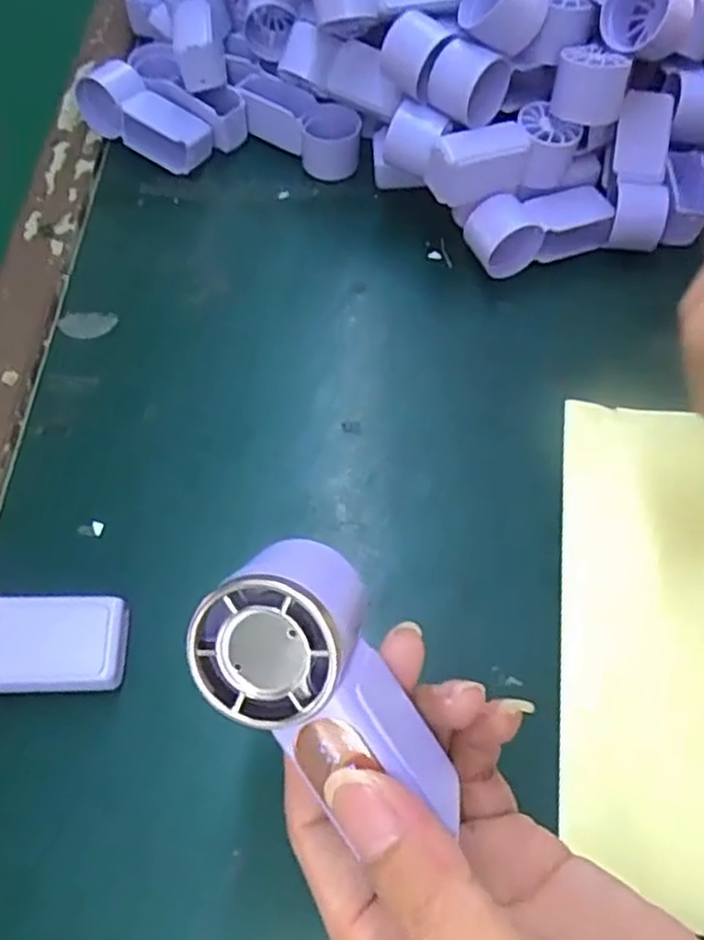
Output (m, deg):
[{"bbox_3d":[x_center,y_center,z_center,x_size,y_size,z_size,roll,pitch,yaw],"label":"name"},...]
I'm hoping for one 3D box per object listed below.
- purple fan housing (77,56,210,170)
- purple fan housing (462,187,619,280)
[{"bbox_3d":[-0.138,-0.234,0.482,0.092,0.038,0.036,34,67,15],"label":"purple fan housing"},{"bbox_3d":[0.116,-0.148,0.442,0.088,0.040,0.034,-19,64,-11],"label":"purple fan housing"}]

